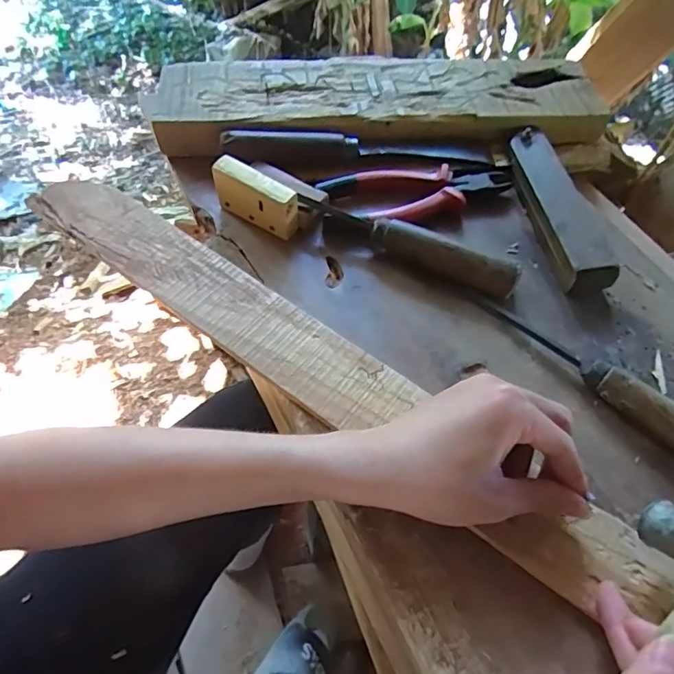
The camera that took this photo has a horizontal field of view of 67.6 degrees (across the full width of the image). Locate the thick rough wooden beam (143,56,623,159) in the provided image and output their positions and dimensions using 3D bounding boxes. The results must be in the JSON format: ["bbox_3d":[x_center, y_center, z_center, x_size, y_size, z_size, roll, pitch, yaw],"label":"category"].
[{"bbox_3d":[0.042,-0.240,0.529,0.466,0.043,0.127,-5,59,-7],"label":"thick rough wooden beam"}]

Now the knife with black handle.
[{"bbox_3d":[0.027,-0.179,0.488,0.265,0.027,0.025,2,58,-2],"label":"knife with black handle"}]

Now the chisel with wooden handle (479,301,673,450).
[{"bbox_3d":[0.197,0.032,0.360,0.024,0.030,0.206,-36,67,-23],"label":"chisel with wooden handle"}]

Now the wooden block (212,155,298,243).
[{"bbox_3d":[-0.071,-0.120,0.438,0.080,0.051,0.017,28,57,14],"label":"wooden block"}]

